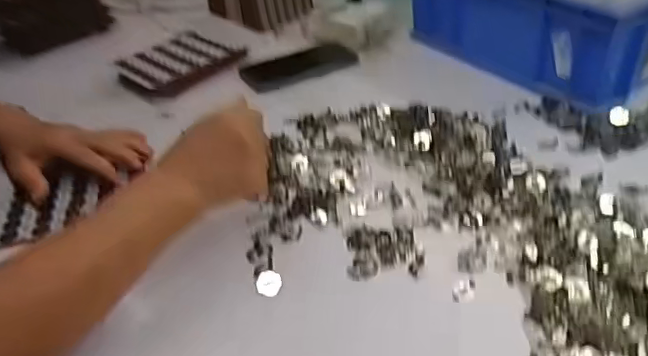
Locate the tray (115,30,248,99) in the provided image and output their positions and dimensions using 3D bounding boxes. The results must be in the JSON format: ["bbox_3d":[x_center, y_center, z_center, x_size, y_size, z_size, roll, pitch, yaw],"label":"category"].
[{"bbox_3d":[-0.209,-0.162,0.817,0.114,0.029,0.163,23,46,33],"label":"tray"}]

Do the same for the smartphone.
[{"bbox_3d":[-0.036,-0.161,0.819,0.166,0.006,0.088,-24,40,-22],"label":"smartphone"}]

